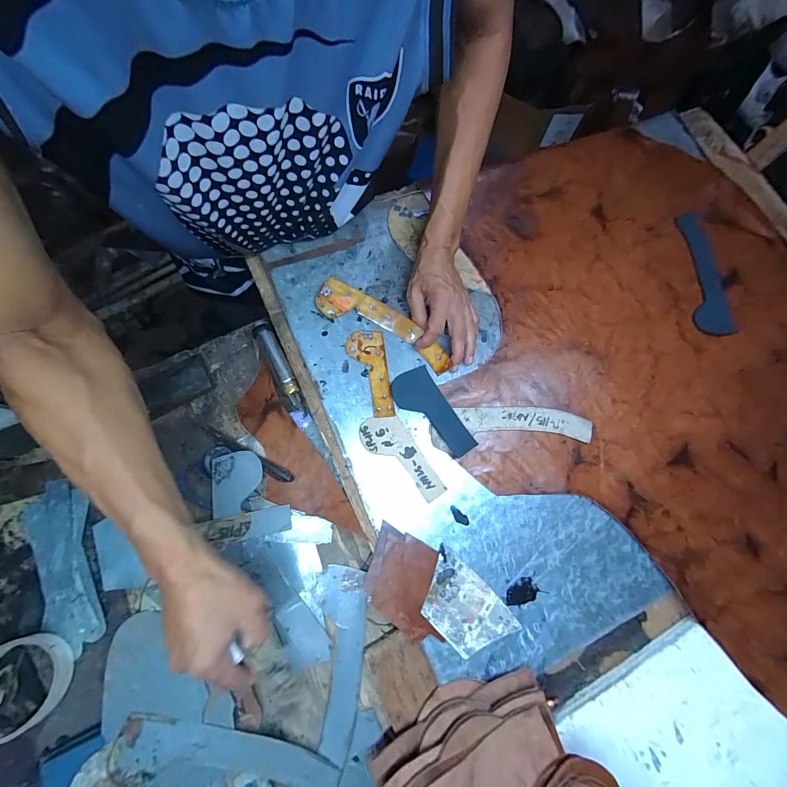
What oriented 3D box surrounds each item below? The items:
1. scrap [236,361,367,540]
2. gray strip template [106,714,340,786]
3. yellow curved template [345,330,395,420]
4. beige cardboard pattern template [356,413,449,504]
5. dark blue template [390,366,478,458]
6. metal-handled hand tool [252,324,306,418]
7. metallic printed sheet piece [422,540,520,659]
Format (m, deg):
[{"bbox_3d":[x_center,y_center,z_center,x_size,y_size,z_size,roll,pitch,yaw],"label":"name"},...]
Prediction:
[{"bbox_3d":[-0.136,0.086,0.419,0.078,0.009,0.236,-35,80,-2],"label":"scrap"},{"bbox_3d":[-0.167,0.370,0.339,0.220,0.006,0.056,12,77,-6],"label":"gray strip template"},{"bbox_3d":[-0.032,-0.026,0.435,0.048,0.004,0.117,-7,78,-10],"label":"yellow curved template"},{"bbox_3d":[0.011,0.079,0.412,0.052,0.005,0.125,-38,78,-12],"label":"beige cardboard pattern template"},{"bbox_3d":[0.047,0.026,0.427,0.059,0.007,0.126,-29,76,-11],"label":"dark blue template"},{"bbox_3d":[-0.145,-0.033,0.437,0.024,0.022,0.129,-29,76,-10],"label":"metal-handled hand tool"},{"bbox_3d":[0.079,0.242,0.376,0.113,0.004,0.072,43,73,6],"label":"metallic printed sheet piece"}]

